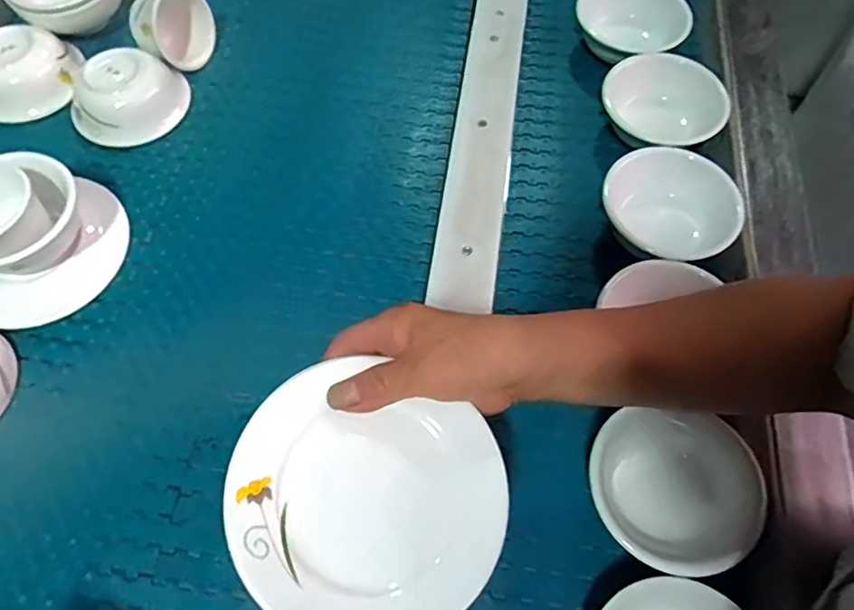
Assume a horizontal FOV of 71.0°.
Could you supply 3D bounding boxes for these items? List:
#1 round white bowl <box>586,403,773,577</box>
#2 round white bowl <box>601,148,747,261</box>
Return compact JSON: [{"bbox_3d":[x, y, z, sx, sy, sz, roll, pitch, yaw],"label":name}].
[{"bbox_3d":[0.171,0.127,0.416,0.119,0.050,0.107,-13,64,-7],"label":"round white bowl"},{"bbox_3d":[0.205,-0.080,0.518,0.110,0.052,0.104,0,63,-1],"label":"round white bowl"}]

